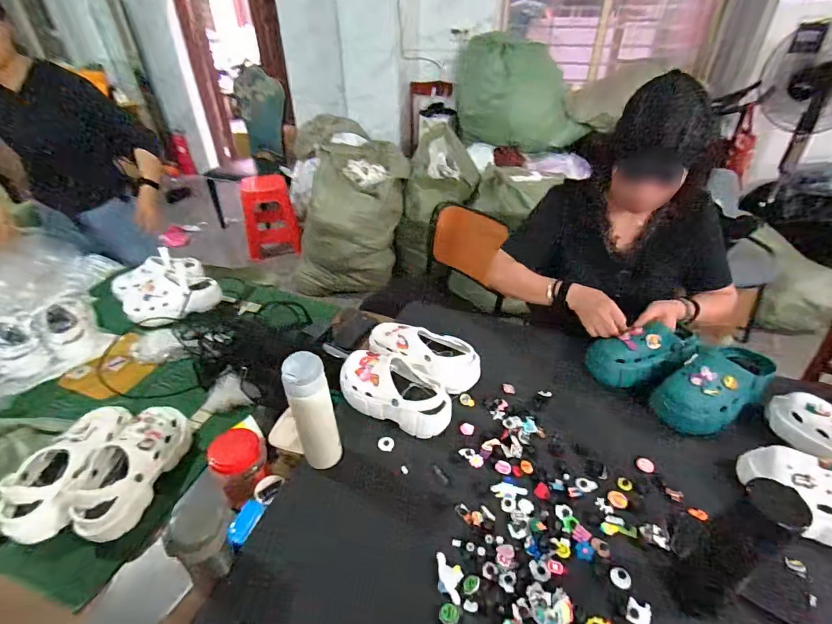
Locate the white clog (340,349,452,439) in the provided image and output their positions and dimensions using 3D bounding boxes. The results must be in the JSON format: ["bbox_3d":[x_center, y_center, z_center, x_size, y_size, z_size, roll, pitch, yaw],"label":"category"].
[{"bbox_3d":[-0.048,0.156,0.796,0.236,0.110,0.097,23,43,28],"label":"white clog"}]

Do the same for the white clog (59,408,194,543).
[{"bbox_3d":[-0.541,0.291,0.790,0.110,0.100,0.255,8,37,11],"label":"white clog"}]

